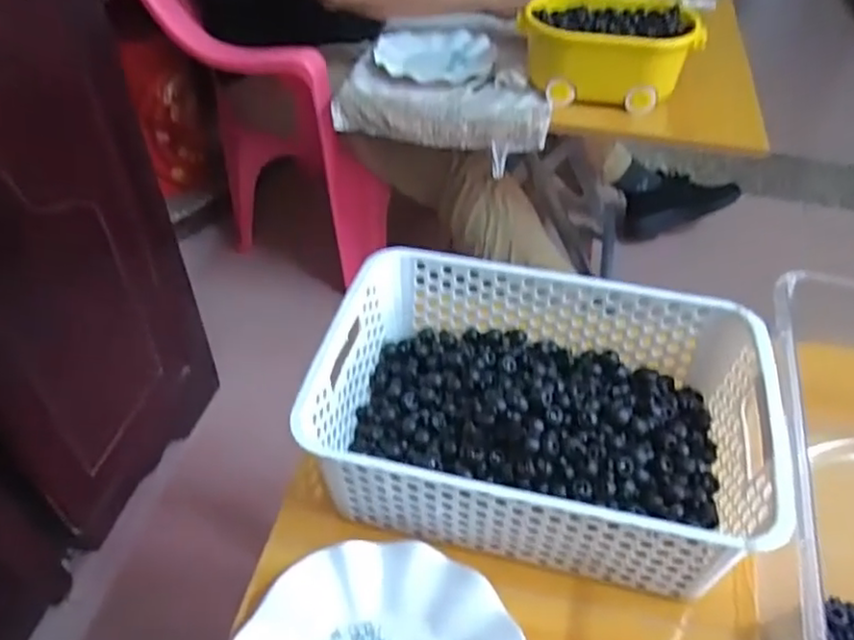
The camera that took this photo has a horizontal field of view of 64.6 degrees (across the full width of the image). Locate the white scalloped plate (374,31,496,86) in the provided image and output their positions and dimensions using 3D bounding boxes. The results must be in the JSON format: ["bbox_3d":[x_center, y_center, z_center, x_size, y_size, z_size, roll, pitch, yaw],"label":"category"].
[{"bbox_3d":[0.017,-0.395,1.034,0.178,0.029,0.178,1,45,-1],"label":"white scalloped plate"}]

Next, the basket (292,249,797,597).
[{"bbox_3d":[0.075,0.070,0.511,0.296,0.109,0.207,12,46,11],"label":"basket"}]

